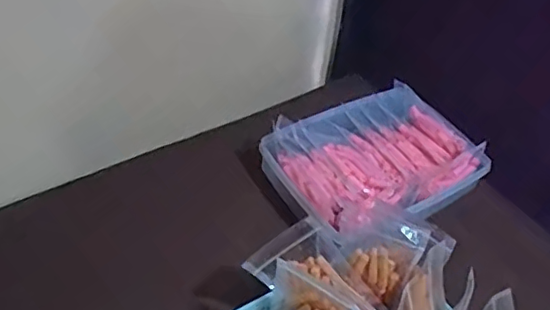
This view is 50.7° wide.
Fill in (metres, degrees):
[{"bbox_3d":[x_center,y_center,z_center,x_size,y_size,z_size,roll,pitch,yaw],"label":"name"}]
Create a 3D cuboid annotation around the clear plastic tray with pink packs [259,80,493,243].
[{"bbox_3d":[0.142,0.005,0.857,0.311,0.063,0.221,-23,52,-23],"label":"clear plastic tray with pink packs"}]

